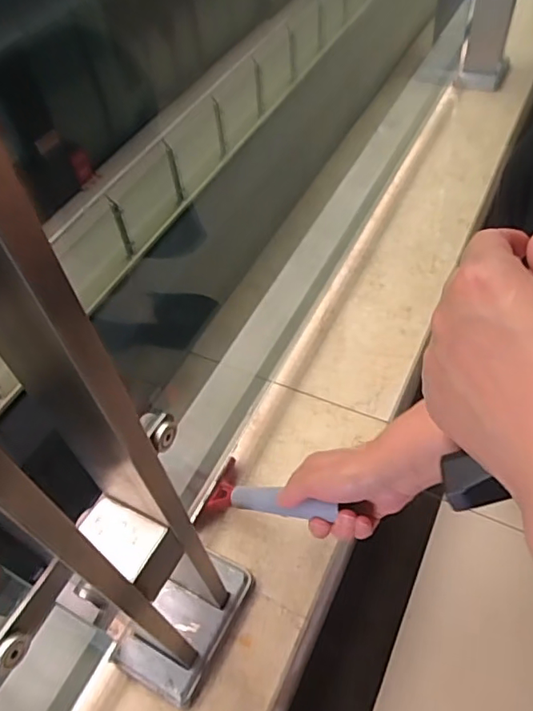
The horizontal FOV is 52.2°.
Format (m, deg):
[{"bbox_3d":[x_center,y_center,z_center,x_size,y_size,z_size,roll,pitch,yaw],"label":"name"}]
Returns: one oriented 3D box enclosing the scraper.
[{"bbox_3d":[0.000,0.134,0.506,0.173,0.019,0.072,-6,40,50],"label":"scraper"}]

